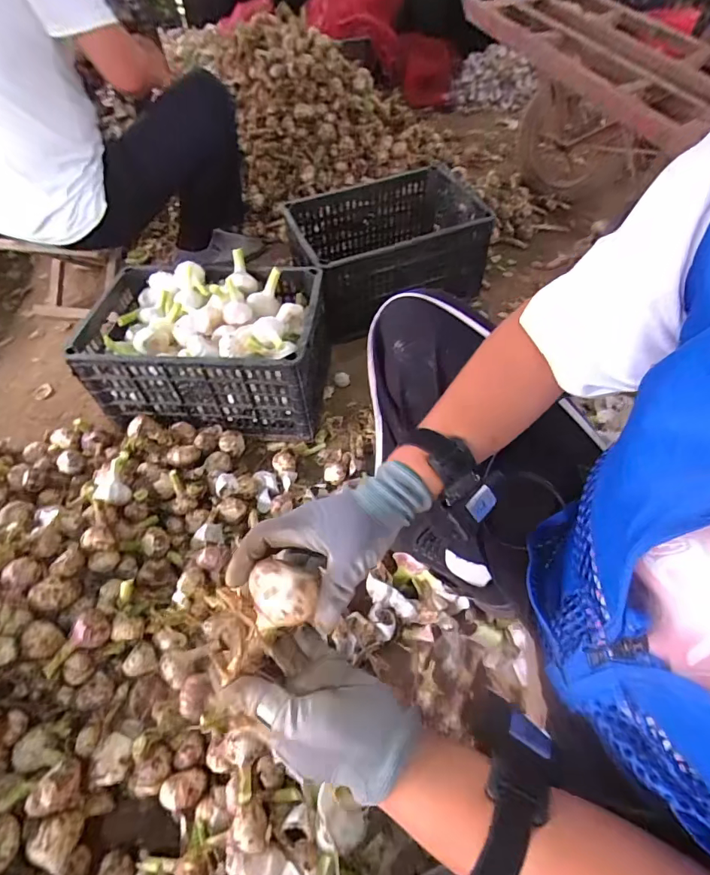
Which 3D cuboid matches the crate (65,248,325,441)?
[{"bbox_3d":[-0.306,-0.206,0.943,0.469,0.217,0.312,4,54,5],"label":"crate"}]

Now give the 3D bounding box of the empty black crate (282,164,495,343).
[{"bbox_3d":[0.105,-0.511,1.200,0.494,0.256,0.381,-18,55,-11],"label":"empty black crate"}]

